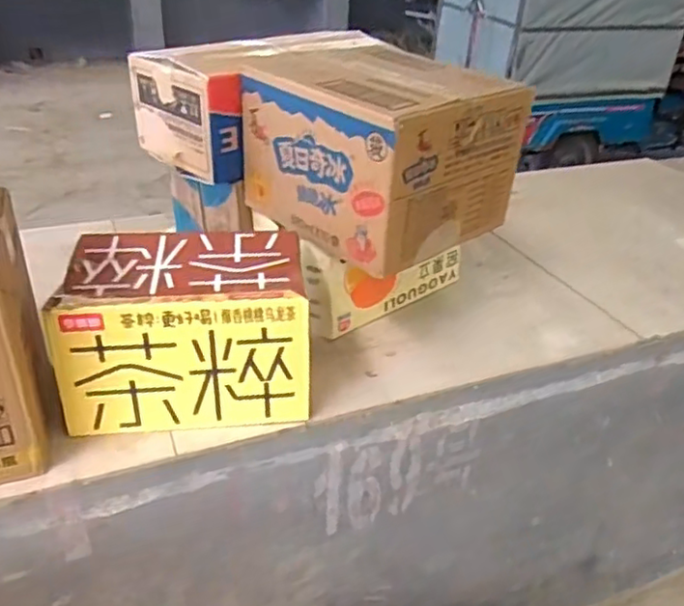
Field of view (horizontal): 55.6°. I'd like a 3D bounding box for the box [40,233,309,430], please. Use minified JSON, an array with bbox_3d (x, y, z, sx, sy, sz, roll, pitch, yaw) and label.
[{"bbox_3d":[-0.216,0.028,0.921,0.318,0.187,0.222,1,30,-8],"label":"box"}]

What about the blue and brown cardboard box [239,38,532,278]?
[{"bbox_3d":[0.037,-0.256,1.045,0.302,0.233,0.393,-21,40,-38],"label":"blue and brown cardboard box"}]

